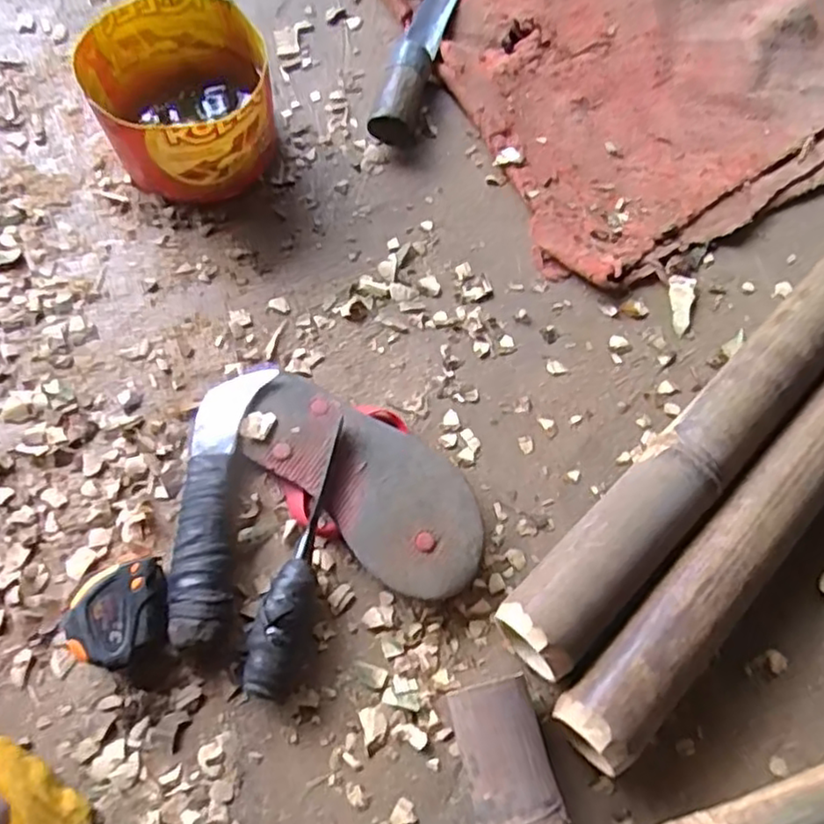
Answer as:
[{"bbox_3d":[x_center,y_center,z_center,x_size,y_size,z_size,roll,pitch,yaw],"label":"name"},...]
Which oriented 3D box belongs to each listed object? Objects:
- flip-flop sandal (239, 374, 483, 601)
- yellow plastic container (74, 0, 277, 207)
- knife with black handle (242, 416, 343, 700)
[{"bbox_3d":[-0.038,0.050,0.530,0.209,0.031,0.104,33,72,11],"label":"flip-flop sandal"},{"bbox_3d":[-0.203,-0.279,0.626,0.147,0.103,0.153,-21,71,-9],"label":"yellow plastic container"},{"bbox_3d":[-0.081,0.102,0.507,0.038,0.039,0.204,10,69,3],"label":"knife with black handle"}]

